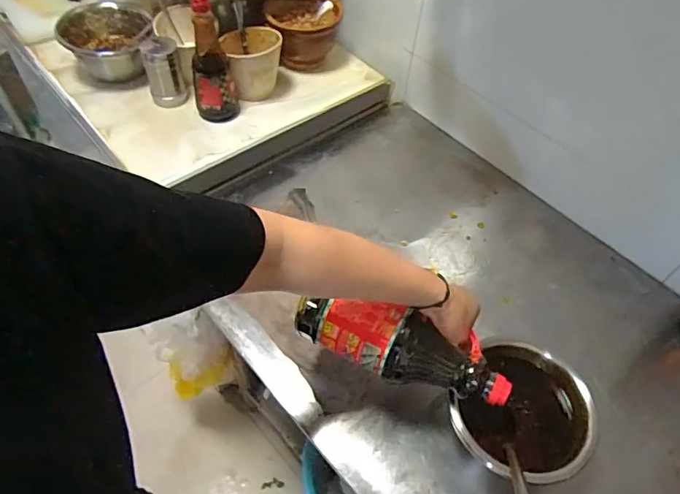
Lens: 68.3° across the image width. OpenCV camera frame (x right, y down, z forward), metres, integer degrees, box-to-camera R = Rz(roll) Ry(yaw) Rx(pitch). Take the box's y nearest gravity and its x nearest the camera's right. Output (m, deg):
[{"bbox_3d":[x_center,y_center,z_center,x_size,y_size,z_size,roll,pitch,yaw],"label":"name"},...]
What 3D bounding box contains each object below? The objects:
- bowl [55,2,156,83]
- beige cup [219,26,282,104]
[{"bbox_3d":[-0.435,-0.376,0.944,0.169,0.079,0.139,1,54,-4],"label":"bowl"},{"bbox_3d":[-0.161,-0.340,0.935,0.103,0.093,0.115,-4,54,-7],"label":"beige cup"}]

